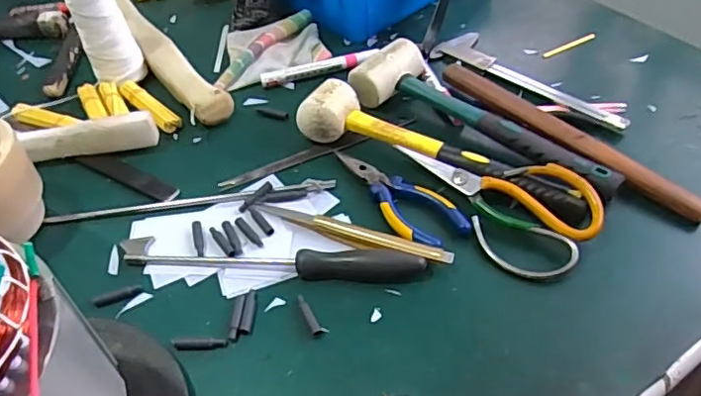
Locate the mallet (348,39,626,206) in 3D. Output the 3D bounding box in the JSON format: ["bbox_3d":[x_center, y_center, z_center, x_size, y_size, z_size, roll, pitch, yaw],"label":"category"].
[{"bbox_3d":[0.127,-0.079,0.560,0.287,0.048,0.087,31,57,29],"label":"mallet"}]

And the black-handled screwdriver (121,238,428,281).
[{"bbox_3d":[-0.072,0.049,0.477,0.262,0.019,0.026,5,48,9],"label":"black-handled screwdriver"}]

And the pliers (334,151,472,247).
[{"bbox_3d":[0.039,-0.003,0.516,0.052,0.010,0.147,-32,52,-23],"label":"pliers"}]

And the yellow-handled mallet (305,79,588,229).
[{"bbox_3d":[0.082,-0.042,0.527,0.290,0.048,0.069,20,52,22],"label":"yellow-handled mallet"}]

